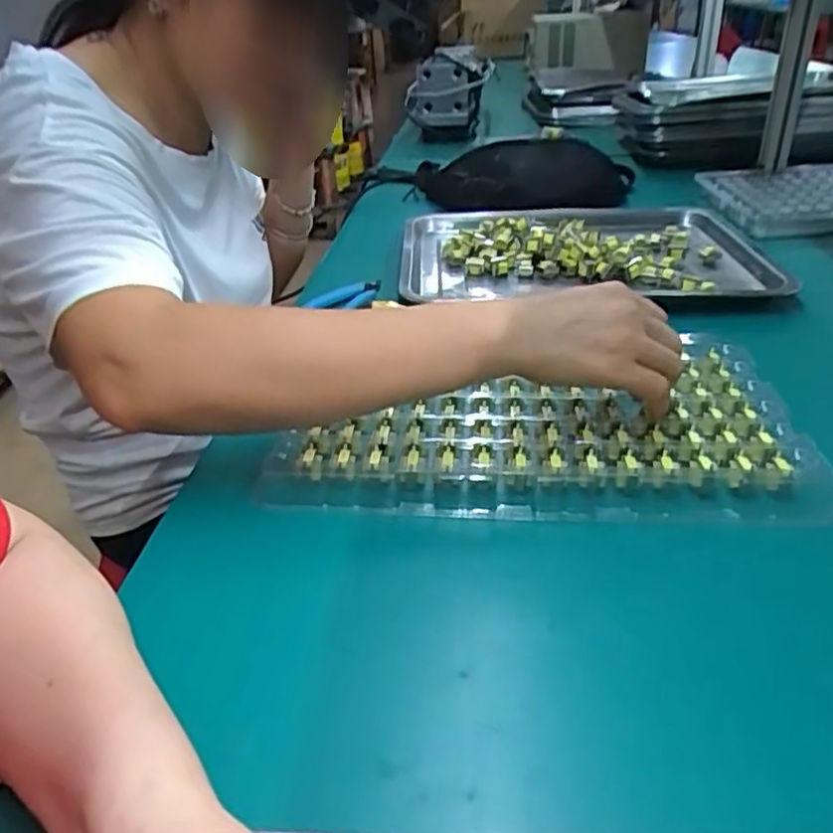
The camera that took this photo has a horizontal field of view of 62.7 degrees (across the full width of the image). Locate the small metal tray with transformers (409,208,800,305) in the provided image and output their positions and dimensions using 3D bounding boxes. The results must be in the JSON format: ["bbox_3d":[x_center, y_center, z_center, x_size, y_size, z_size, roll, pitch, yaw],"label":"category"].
[{"bbox_3d":[0.183,-0.197,0.791,0.406,0.035,0.264,3,32,9],"label":"small metal tray with transformers"}]

